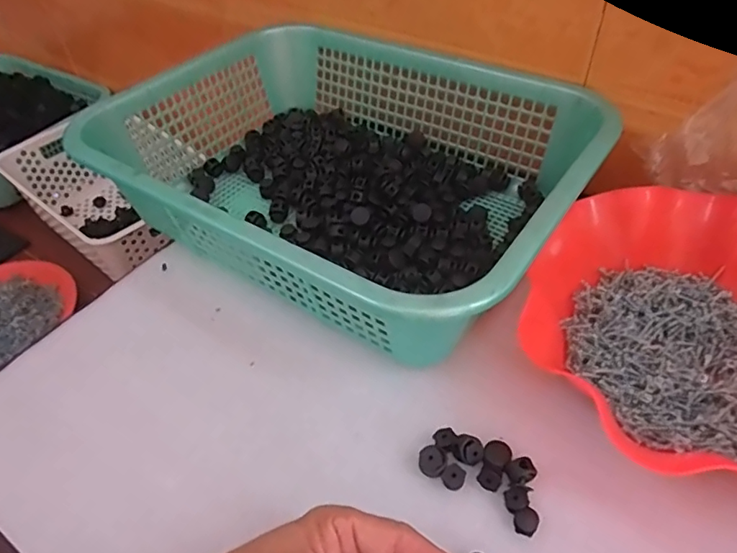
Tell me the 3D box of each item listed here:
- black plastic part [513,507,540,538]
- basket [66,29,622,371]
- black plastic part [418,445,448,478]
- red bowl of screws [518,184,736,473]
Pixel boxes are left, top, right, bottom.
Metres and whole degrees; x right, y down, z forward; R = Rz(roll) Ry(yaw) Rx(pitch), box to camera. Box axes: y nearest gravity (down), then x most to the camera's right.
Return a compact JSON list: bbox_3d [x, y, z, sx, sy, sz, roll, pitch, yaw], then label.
[{"bbox_3d":[0.089,0.138,0.302,0.012,0.005,0.015,28,55,27],"label":"black plastic part"},{"bbox_3d":[-0.019,-0.102,0.457,0.381,0.097,0.286,25,54,25],"label":"basket"},{"bbox_3d":[0.039,0.112,0.326,0.017,0.010,0.018,-2,47,2],"label":"black plastic part"},{"bbox_3d":[0.210,0.031,0.342,0.208,0.058,0.214,-2,47,2],"label":"red bowl of screws"}]

